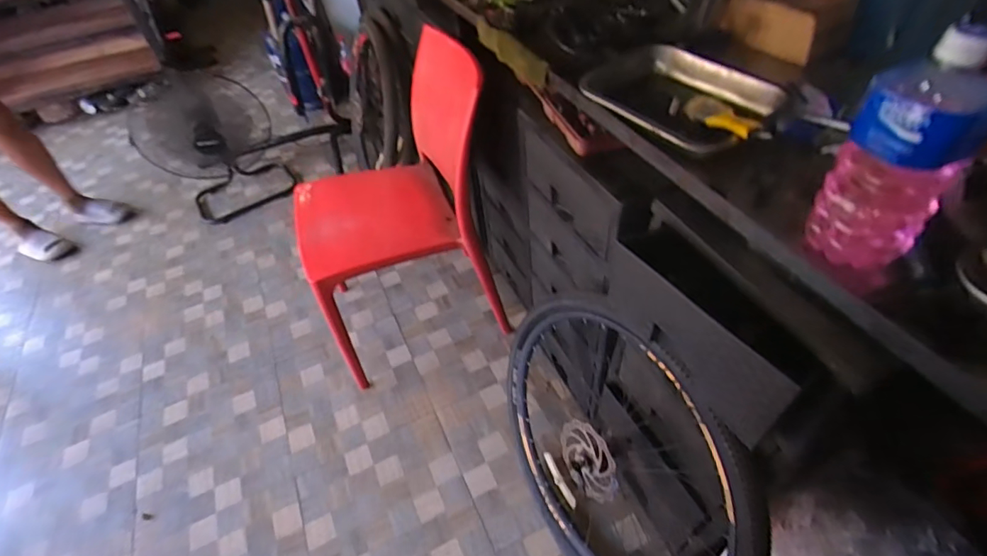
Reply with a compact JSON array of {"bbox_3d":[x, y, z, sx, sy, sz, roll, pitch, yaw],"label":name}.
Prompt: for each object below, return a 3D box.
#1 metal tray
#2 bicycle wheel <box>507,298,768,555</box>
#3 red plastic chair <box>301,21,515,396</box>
[{"bbox_3d":[0.269,-0.255,0.691,0.185,0.037,0.269,-31,52,-20],"label":"metal tray"},{"bbox_3d":[0.217,0.329,0.949,0.088,0.642,0.637,-12,45,-30],"label":"bicycle wheel"},{"bbox_3d":[-0.270,-0.195,1.313,0.514,0.755,0.443,-18,48,-10],"label":"red plastic chair"}]

